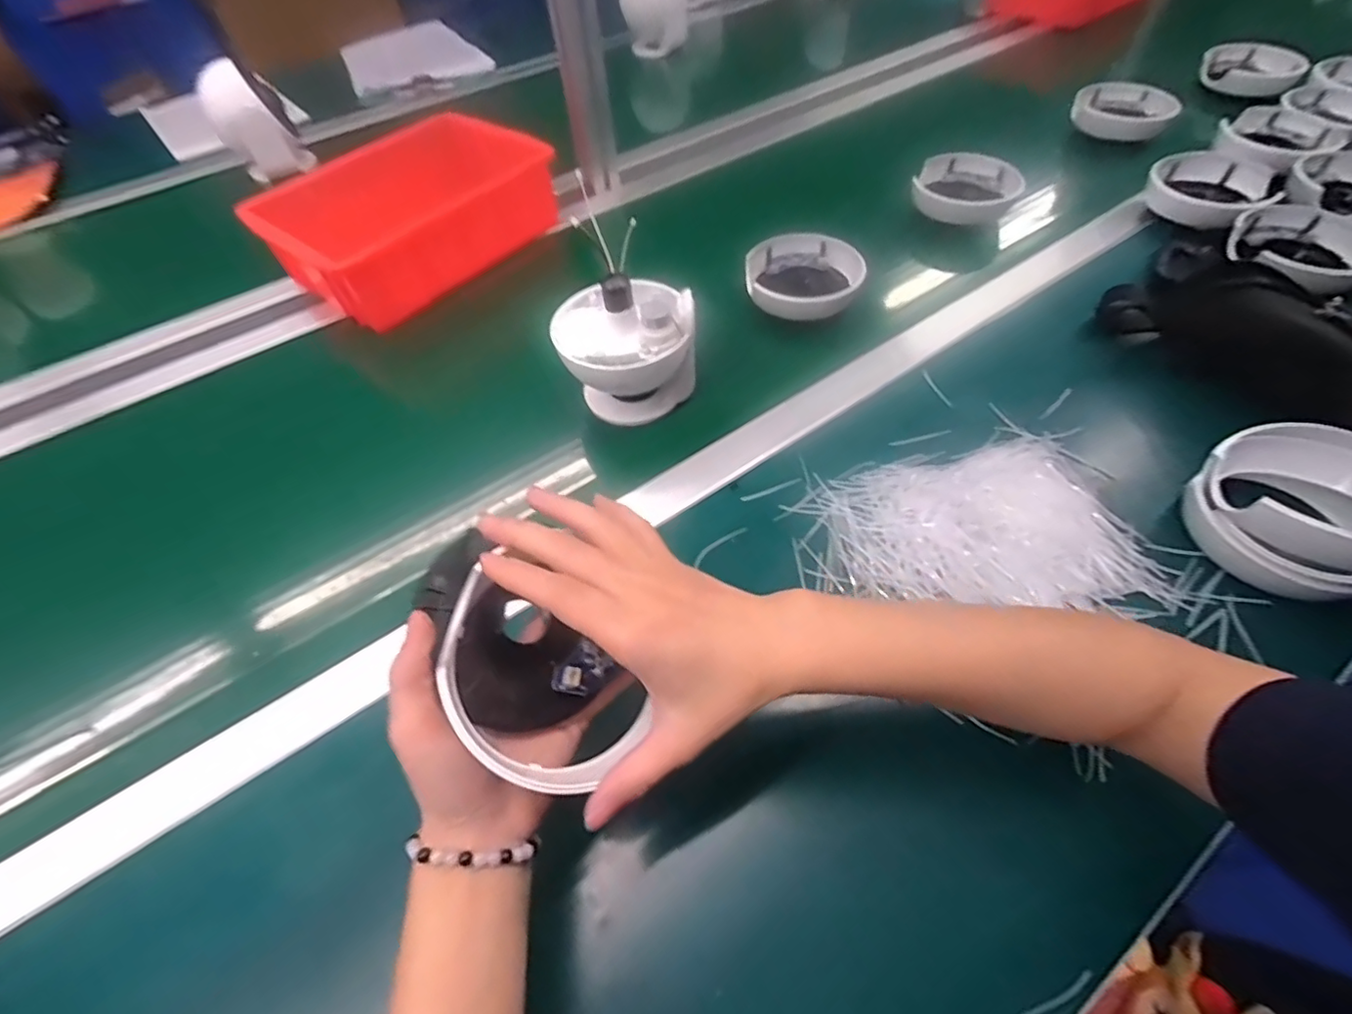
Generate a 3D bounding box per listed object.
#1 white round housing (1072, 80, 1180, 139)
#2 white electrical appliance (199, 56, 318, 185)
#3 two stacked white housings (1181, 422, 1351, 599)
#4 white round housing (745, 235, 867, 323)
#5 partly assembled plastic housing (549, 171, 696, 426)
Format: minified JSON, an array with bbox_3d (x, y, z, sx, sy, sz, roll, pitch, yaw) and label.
[{"bbox_3d":[0.608,-0.542,0.773,0.119,0.036,0.119,-2,55,3],"label":"white round housing"},{"bbox_3d":[-0.588,-0.535,0.797,0.095,0.132,0.074,-32,59,-18],"label":"white electrical appliance"},{"bbox_3d":[0.422,-0.003,0.380,0.109,0.071,0.116,38,65,26],"label":"two stacked white housings"},{"bbox_3d":[0.130,-0.232,0.590,0.116,0.037,0.116,-2,55,3],"label":"white round housing"},{"bbox_3d":[-0.046,-0.156,0.484,0.112,0.156,0.097,-14,55,-6],"label":"partly assembled plastic housing"}]

